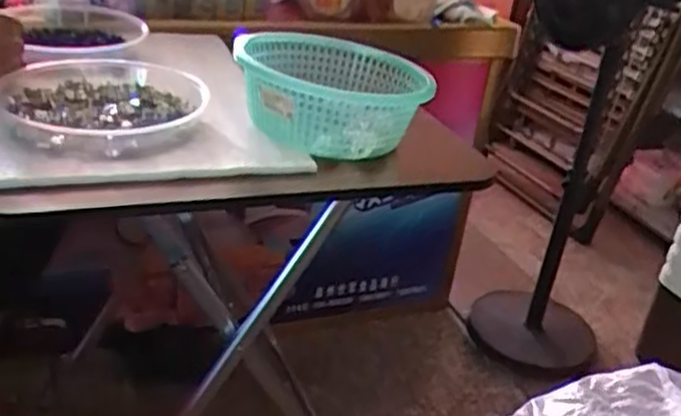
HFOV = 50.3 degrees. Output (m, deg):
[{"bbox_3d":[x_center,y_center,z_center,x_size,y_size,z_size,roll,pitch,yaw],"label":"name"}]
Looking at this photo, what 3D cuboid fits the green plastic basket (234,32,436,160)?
[{"bbox_3d":[-0.010,-0.140,0.878,0.213,0.088,0.223,-1,29,-14],"label":"green plastic basket"}]

